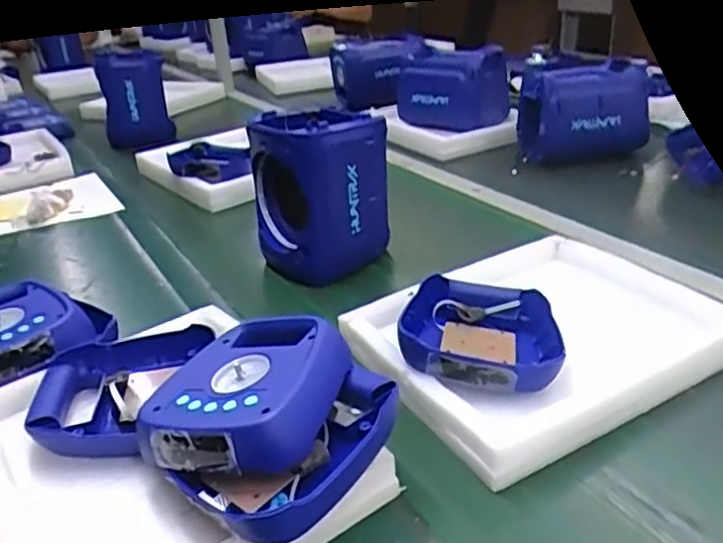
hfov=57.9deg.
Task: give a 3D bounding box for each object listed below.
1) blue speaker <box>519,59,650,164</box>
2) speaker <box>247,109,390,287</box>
[{"bbox_3d":[0.463,-0.335,1.391,0.254,0.183,0.202,-1,26,4],"label":"blue speaker"},{"bbox_3d":[-0.059,-0.106,0.941,0.190,0.219,0.158,-6,27,-4],"label":"speaker"}]

